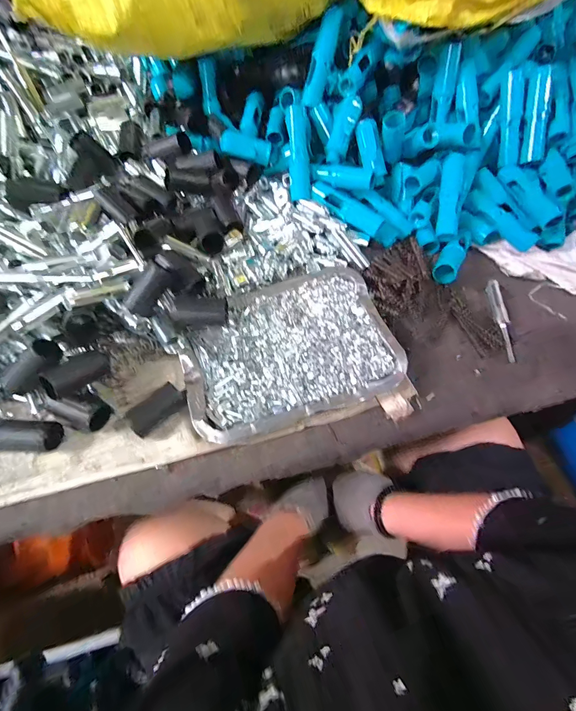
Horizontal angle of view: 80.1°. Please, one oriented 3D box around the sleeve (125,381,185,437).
[{"bbox_3d":[-0.146,0.060,0.382,0.059,0.025,0.028,-40,68,-20],"label":"sleeve"}]

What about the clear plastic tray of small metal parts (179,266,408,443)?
[{"bbox_3d":[-0.001,-0.011,0.422,0.248,0.034,0.181,-16,62,-9],"label":"clear plastic tray of small metal parts"}]

